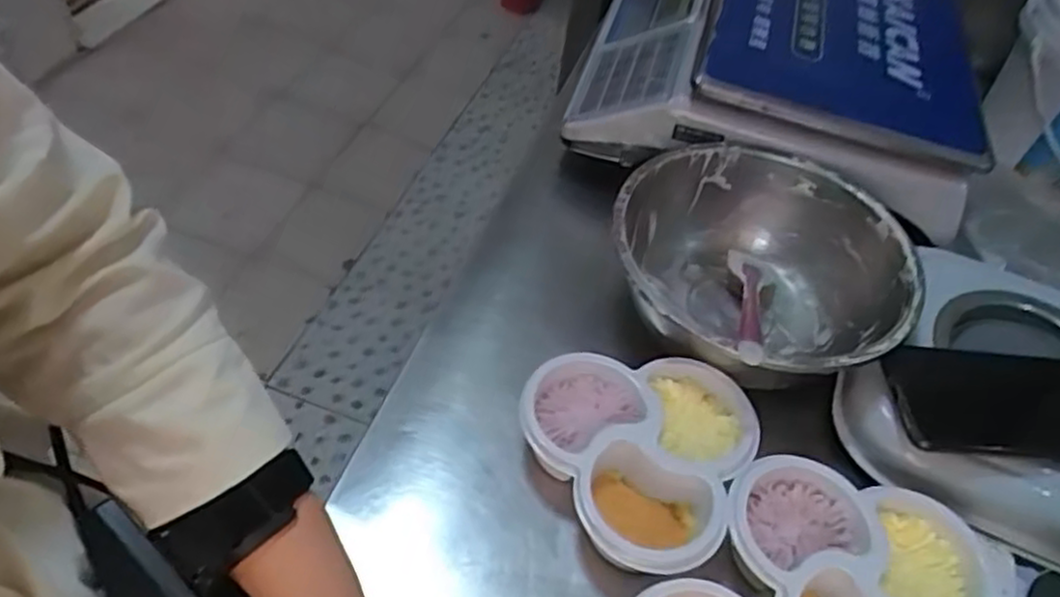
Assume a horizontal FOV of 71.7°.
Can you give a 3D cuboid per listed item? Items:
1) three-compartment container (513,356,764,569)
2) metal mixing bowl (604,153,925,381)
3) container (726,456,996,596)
[{"bbox_3d":[0.061,0.091,0.449,0.130,0.050,0.137,4,50,-5],"label":"three-compartment container"},{"bbox_3d":[0.158,-0.012,0.531,0.200,0.090,0.199,4,50,-5],"label":"metal mixing bowl"},{"bbox_3d":[0.176,0.163,0.401,0.146,0.040,0.136,18,50,6],"label":"container"}]

